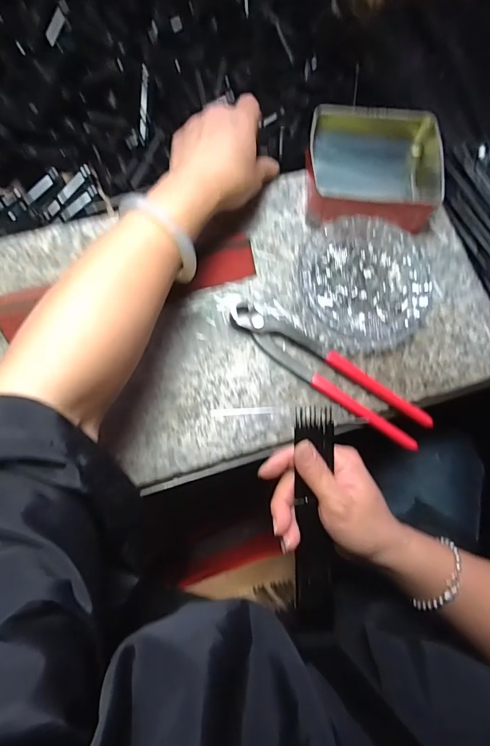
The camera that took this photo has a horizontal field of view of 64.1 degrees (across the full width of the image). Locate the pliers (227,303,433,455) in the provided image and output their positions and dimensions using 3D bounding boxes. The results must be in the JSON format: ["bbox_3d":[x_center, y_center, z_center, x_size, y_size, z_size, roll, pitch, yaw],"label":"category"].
[{"bbox_3d":[0.075,-0.003,0.350,0.194,0.012,0.041,35,82,4],"label":"pliers"}]

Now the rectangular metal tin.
[{"bbox_3d":[0.132,-0.198,0.384,0.137,0.035,0.108,3,81,-1],"label":"rectangular metal tin"}]

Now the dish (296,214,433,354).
[{"bbox_3d":[0.116,-0.083,0.372,0.129,0.018,0.124,0,81,-1],"label":"dish"}]

